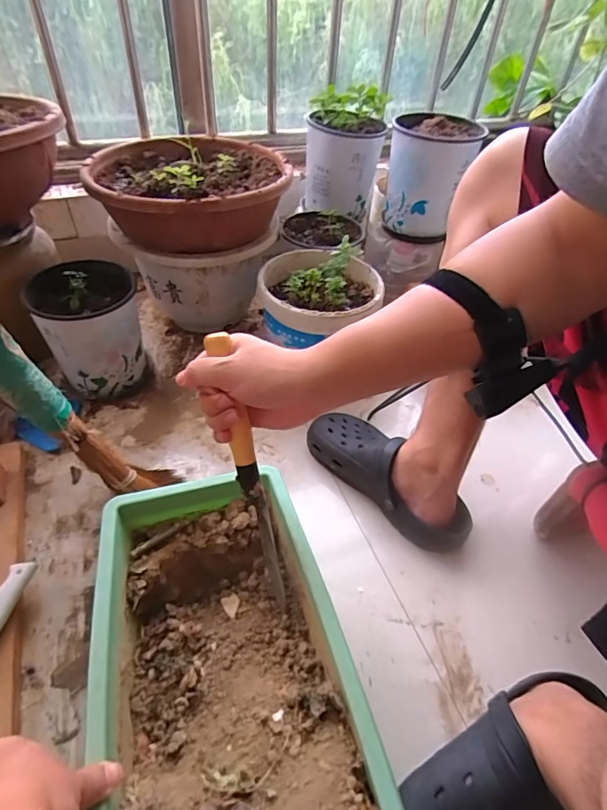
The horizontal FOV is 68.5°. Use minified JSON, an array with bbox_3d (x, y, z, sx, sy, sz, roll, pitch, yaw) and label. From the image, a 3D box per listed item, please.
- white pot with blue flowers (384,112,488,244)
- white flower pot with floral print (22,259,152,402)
[{"bbox_3d":[0.228,-0.413,0.823,0.138,0.177,0.137,2,46,-3],"label":"white pot with blue flowers"},{"bbox_3d":[-0.338,-0.112,0.724,0.141,0.192,0.138,-11,48,-15],"label":"white flower pot with floral print"}]

